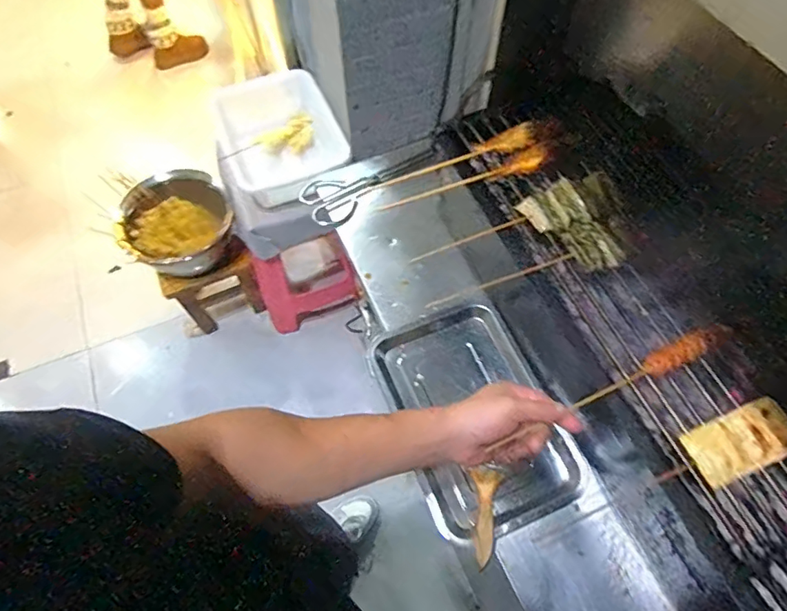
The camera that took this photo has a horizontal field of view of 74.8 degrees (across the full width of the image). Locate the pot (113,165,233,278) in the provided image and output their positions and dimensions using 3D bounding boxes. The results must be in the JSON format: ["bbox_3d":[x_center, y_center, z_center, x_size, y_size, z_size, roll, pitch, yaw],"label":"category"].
[{"bbox_3d":[-0.555,-0.216,1.344,0.278,0.143,0.278,-44,83,-11],"label":"pot"}]

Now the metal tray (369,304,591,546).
[{"bbox_3d":[0.109,0.151,0.710,0.200,0.039,0.300,-20,63,-10],"label":"metal tray"}]

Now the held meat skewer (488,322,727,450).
[{"bbox_3d":[0.269,0.065,0.538,0.185,0.019,0.027,-26,64,-5],"label":"held meat skewer"}]

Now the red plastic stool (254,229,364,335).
[{"bbox_3d":[-0.280,-0.089,1.658,0.298,0.152,0.264,-20,63,-10],"label":"red plastic stool"}]

